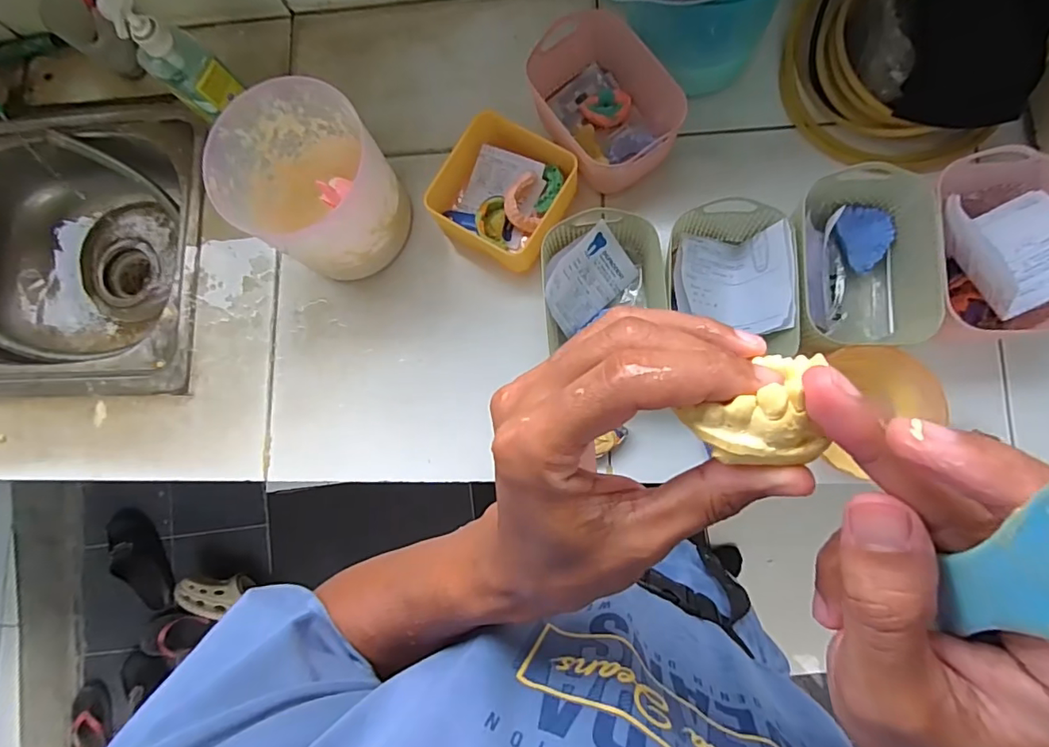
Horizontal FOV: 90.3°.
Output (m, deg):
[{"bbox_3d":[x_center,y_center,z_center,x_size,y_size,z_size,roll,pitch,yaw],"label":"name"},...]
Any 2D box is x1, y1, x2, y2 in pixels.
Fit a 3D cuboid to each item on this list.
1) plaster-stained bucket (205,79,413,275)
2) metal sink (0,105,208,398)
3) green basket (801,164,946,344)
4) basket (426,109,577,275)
[{"bbox_3d":[-0.221,-0.200,0.574,0.166,0.149,0.153,-1,83,7],"label":"plaster-stained bucket"},{"bbox_3d":[-0.777,-0.156,0.777,0.735,0.153,0.395,-2,83,7],"label":"metal sink"},{"bbox_3d":[0.332,-0.120,0.523,0.127,0.081,0.184,4,84,7],"label":"green basket"},{"bbox_3d":[-0.020,-0.200,0.594,0.138,0.070,0.142,28,88,9],"label":"basket"}]

